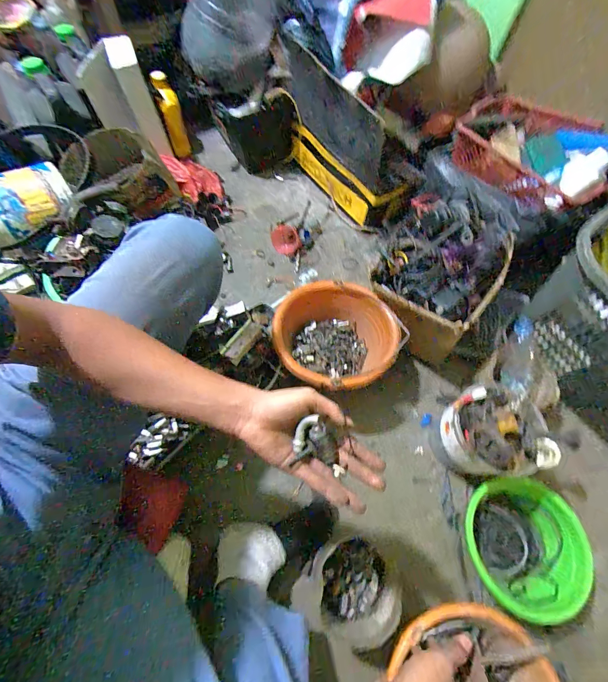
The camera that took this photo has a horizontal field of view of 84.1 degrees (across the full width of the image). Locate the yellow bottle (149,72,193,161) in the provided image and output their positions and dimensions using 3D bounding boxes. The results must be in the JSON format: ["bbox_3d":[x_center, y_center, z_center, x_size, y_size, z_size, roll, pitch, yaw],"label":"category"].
[{"bbox_3d":[-0.419,-0.708,1.085,0.059,0.243,0.066,-14,66,-10],"label":"yellow bottle"}]

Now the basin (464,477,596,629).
[{"bbox_3d":[0.436,0.400,0.675,0.215,0.085,0.228,-13,65,-9],"label":"basin"}]

